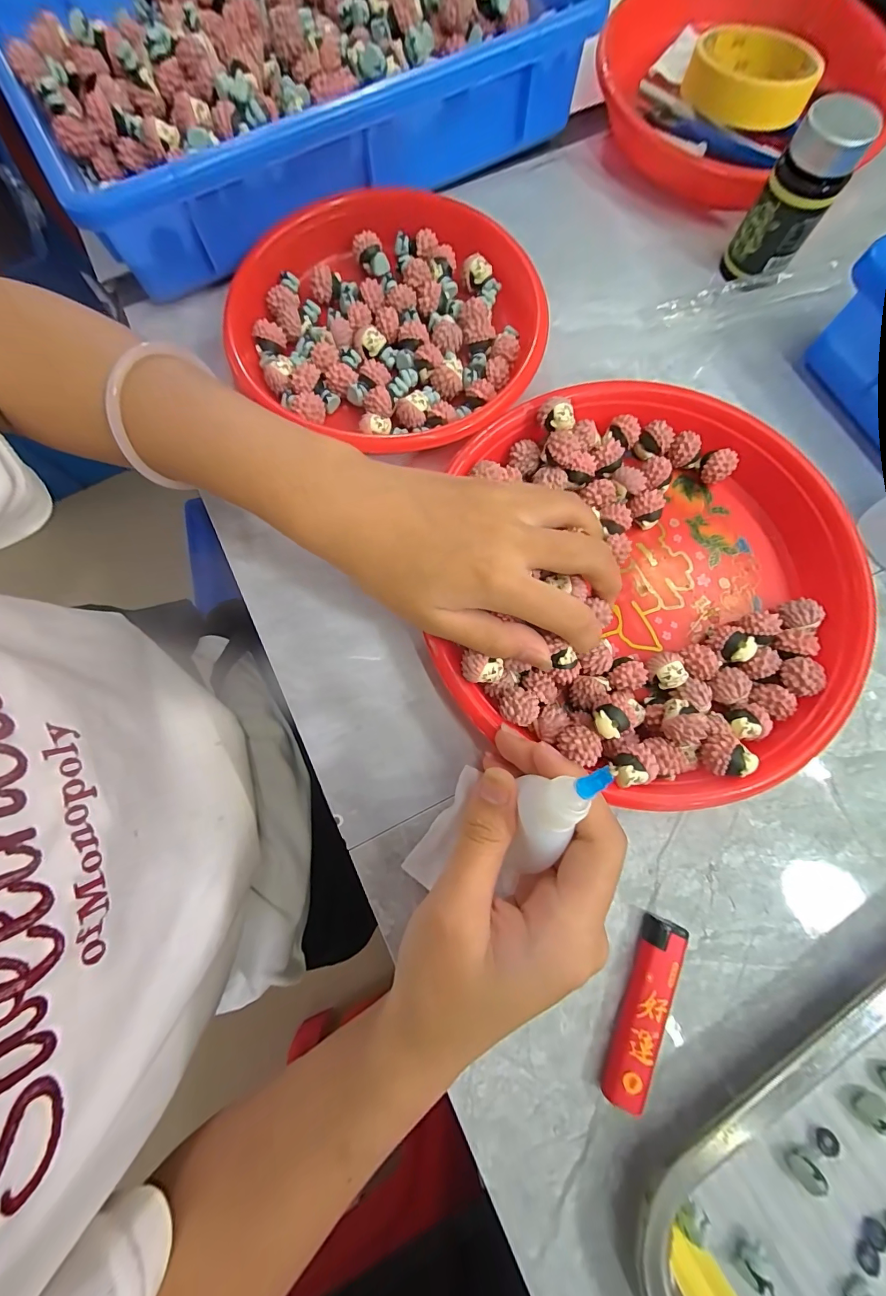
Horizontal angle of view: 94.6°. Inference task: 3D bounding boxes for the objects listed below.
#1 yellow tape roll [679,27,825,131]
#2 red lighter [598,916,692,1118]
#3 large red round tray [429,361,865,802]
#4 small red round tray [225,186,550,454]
[{"bbox_3d":[0.228,-0.427,0.302,0.088,0.015,0.094,0,77,0],"label":"yellow tape roll"},{"bbox_3d":[0.095,0.169,0.193,0.018,0.012,0.078,22,78,6],"label":"red lighter"},{"bbox_3d":[0.110,-0.040,0.227,0.226,0.038,0.233,0,77,1],"label":"large red round tray"},{"bbox_3d":[-0.031,-0.212,0.270,0.191,0.036,0.180,0,77,1],"label":"small red round tray"}]

